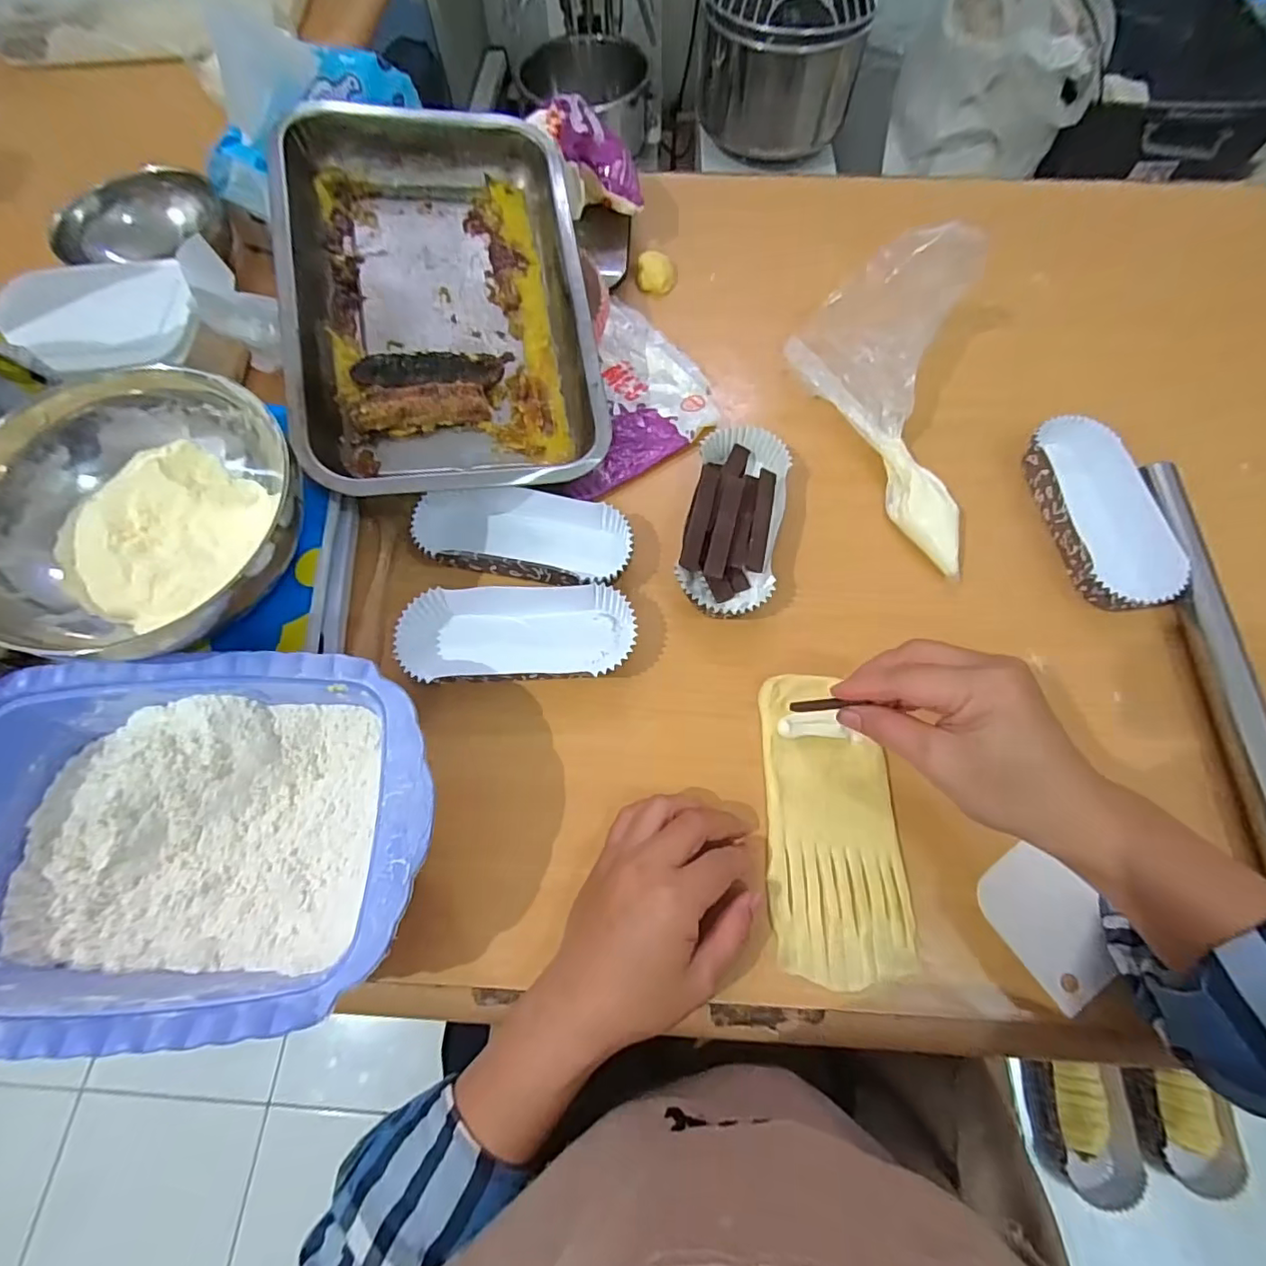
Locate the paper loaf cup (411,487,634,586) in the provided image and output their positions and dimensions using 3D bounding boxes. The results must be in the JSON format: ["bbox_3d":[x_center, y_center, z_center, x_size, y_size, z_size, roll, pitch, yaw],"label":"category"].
[{"bbox_3d":[-0.074,-0.070,0.398,0.146,0.025,0.068,10,68,5],"label":"paper loaf cup"}]

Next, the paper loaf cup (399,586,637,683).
[{"bbox_3d":[-0.074,0.000,0.373,0.145,0.026,0.066,-6,68,-1],"label":"paper loaf cup"}]

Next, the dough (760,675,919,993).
[{"bbox_3d":[0.115,0.108,0.335,0.078,0.012,0.170,-5,70,-1],"label":"dough"}]

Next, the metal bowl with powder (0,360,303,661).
[{"bbox_3d":[-0.272,-0.067,0.318,0.165,0.057,0.165,0,68,1],"label":"metal bowl with powder"}]

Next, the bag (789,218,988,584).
[{"bbox_3d":[0.191,-0.159,0.412,0.122,0.073,0.239,-5,83,-1],"label":"bag"}]

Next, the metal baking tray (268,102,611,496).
[{"bbox_3d":[-0.138,-0.245,0.417,0.205,0.042,0.303,-8,80,-13],"label":"metal baking tray"}]

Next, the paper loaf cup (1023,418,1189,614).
[{"bbox_3d":[0.325,-0.083,0.396,0.060,0.033,0.137,-7,68,-2],"label":"paper loaf cup"}]

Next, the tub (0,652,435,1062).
[{"bbox_3d":[-0.234,0.107,0.303,0.265,0.071,0.175,-3,68,0],"label":"tub"}]

